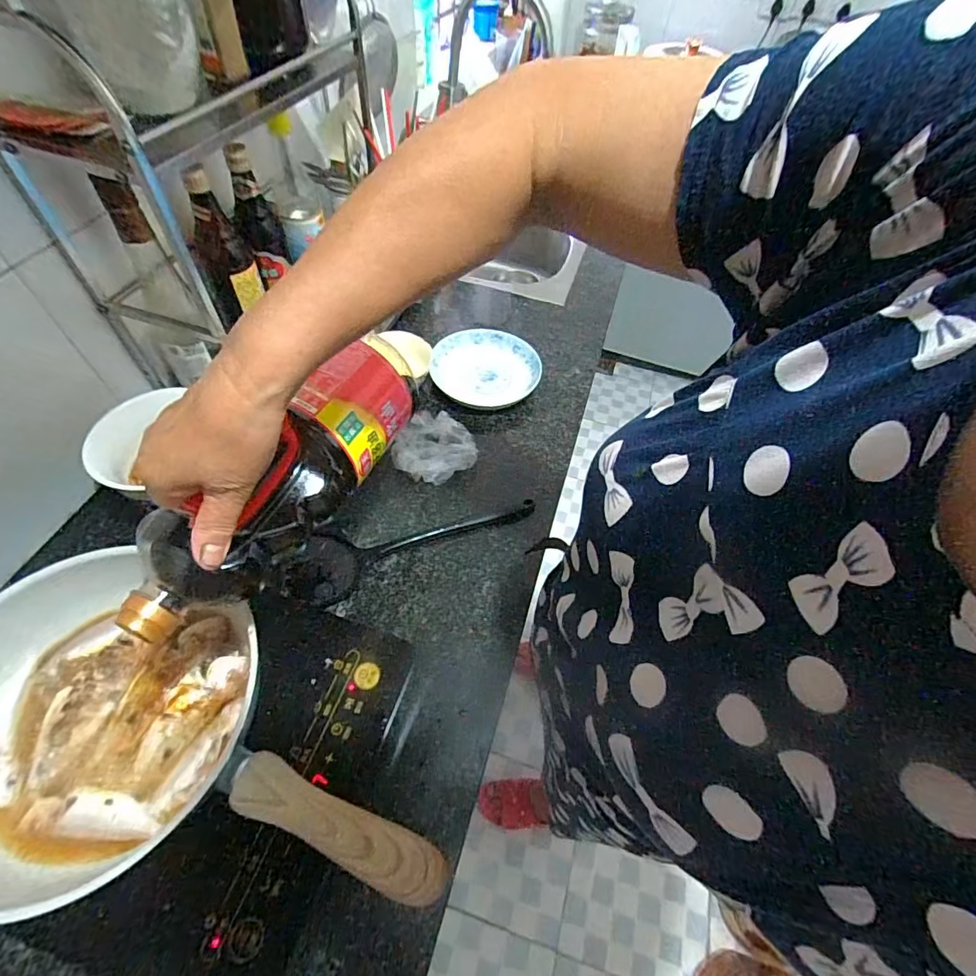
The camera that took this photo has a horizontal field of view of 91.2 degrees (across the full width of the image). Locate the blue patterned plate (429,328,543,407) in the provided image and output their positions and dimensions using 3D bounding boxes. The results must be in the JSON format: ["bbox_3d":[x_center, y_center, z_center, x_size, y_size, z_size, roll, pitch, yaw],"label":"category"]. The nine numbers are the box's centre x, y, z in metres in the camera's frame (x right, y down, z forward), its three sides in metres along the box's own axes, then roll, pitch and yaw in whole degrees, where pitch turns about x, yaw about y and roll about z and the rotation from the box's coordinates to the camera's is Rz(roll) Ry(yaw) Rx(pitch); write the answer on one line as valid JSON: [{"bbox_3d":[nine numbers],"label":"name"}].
[{"bbox_3d":[-0.003,-0.190,0.772,0.168,0.041,0.157,1,55,-1],"label":"blue patterned plate"}]

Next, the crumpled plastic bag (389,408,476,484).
[{"bbox_3d":[-0.073,-0.056,0.664,0.109,0.049,0.115,1,55,-1],"label":"crumpled plastic bag"}]

